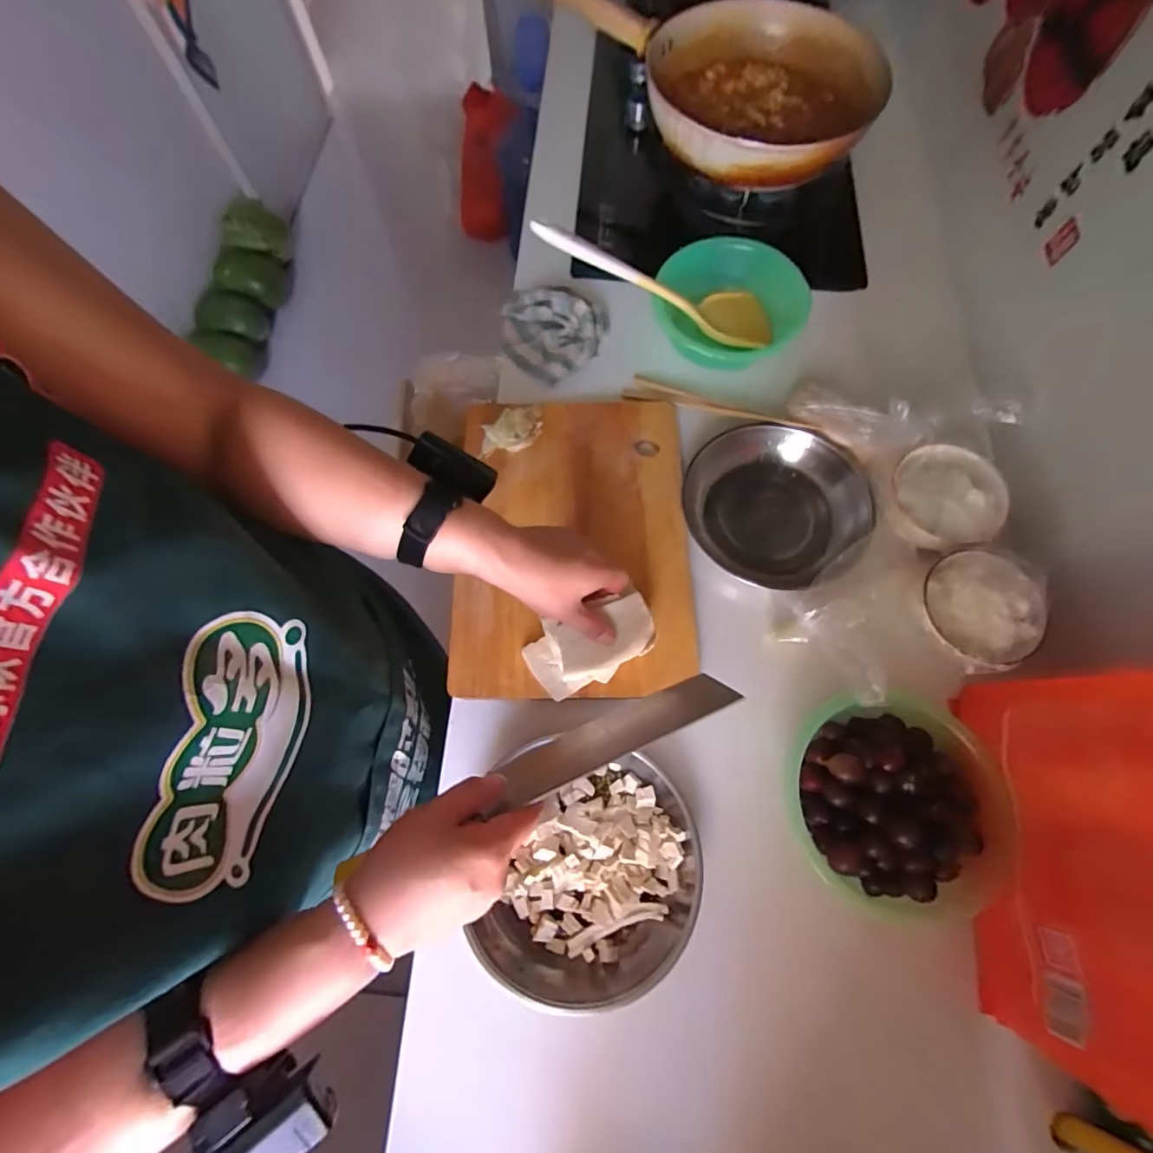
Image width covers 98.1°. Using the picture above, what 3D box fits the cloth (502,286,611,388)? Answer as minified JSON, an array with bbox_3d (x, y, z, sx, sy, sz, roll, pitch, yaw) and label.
[{"bbox_3d":[-0.039,-0.317,0.646,0.141,0.055,0.114,16,72,6],"label":"cloth"}]

